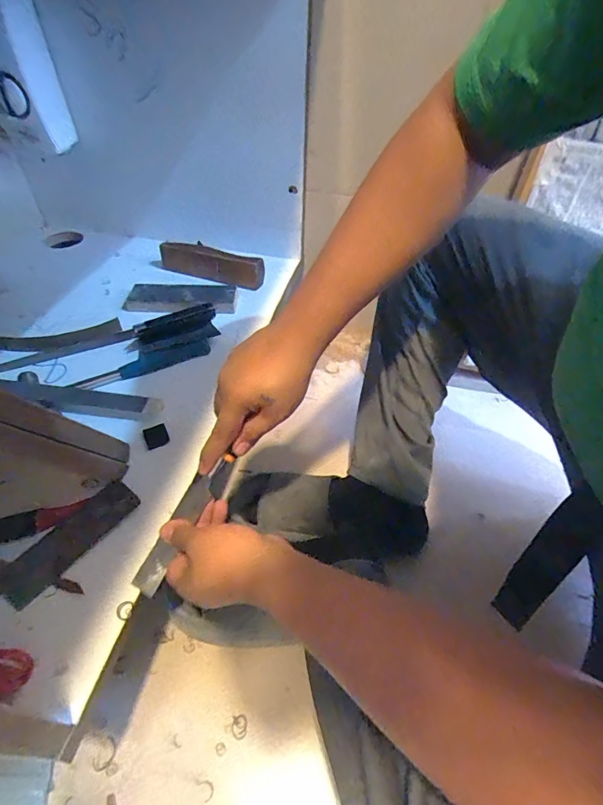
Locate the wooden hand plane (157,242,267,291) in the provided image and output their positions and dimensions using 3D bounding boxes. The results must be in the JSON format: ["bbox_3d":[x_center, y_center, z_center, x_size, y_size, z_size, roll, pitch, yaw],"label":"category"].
[{"bbox_3d":[-0.165,-0.259,0.750,0.203,0.053,0.038,16,49,12],"label":"wooden hand plane"}]

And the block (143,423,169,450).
[{"bbox_3d":[-0.179,0.042,0.502,0.026,0.010,0.026,-20,51,-19],"label":"block"}]

